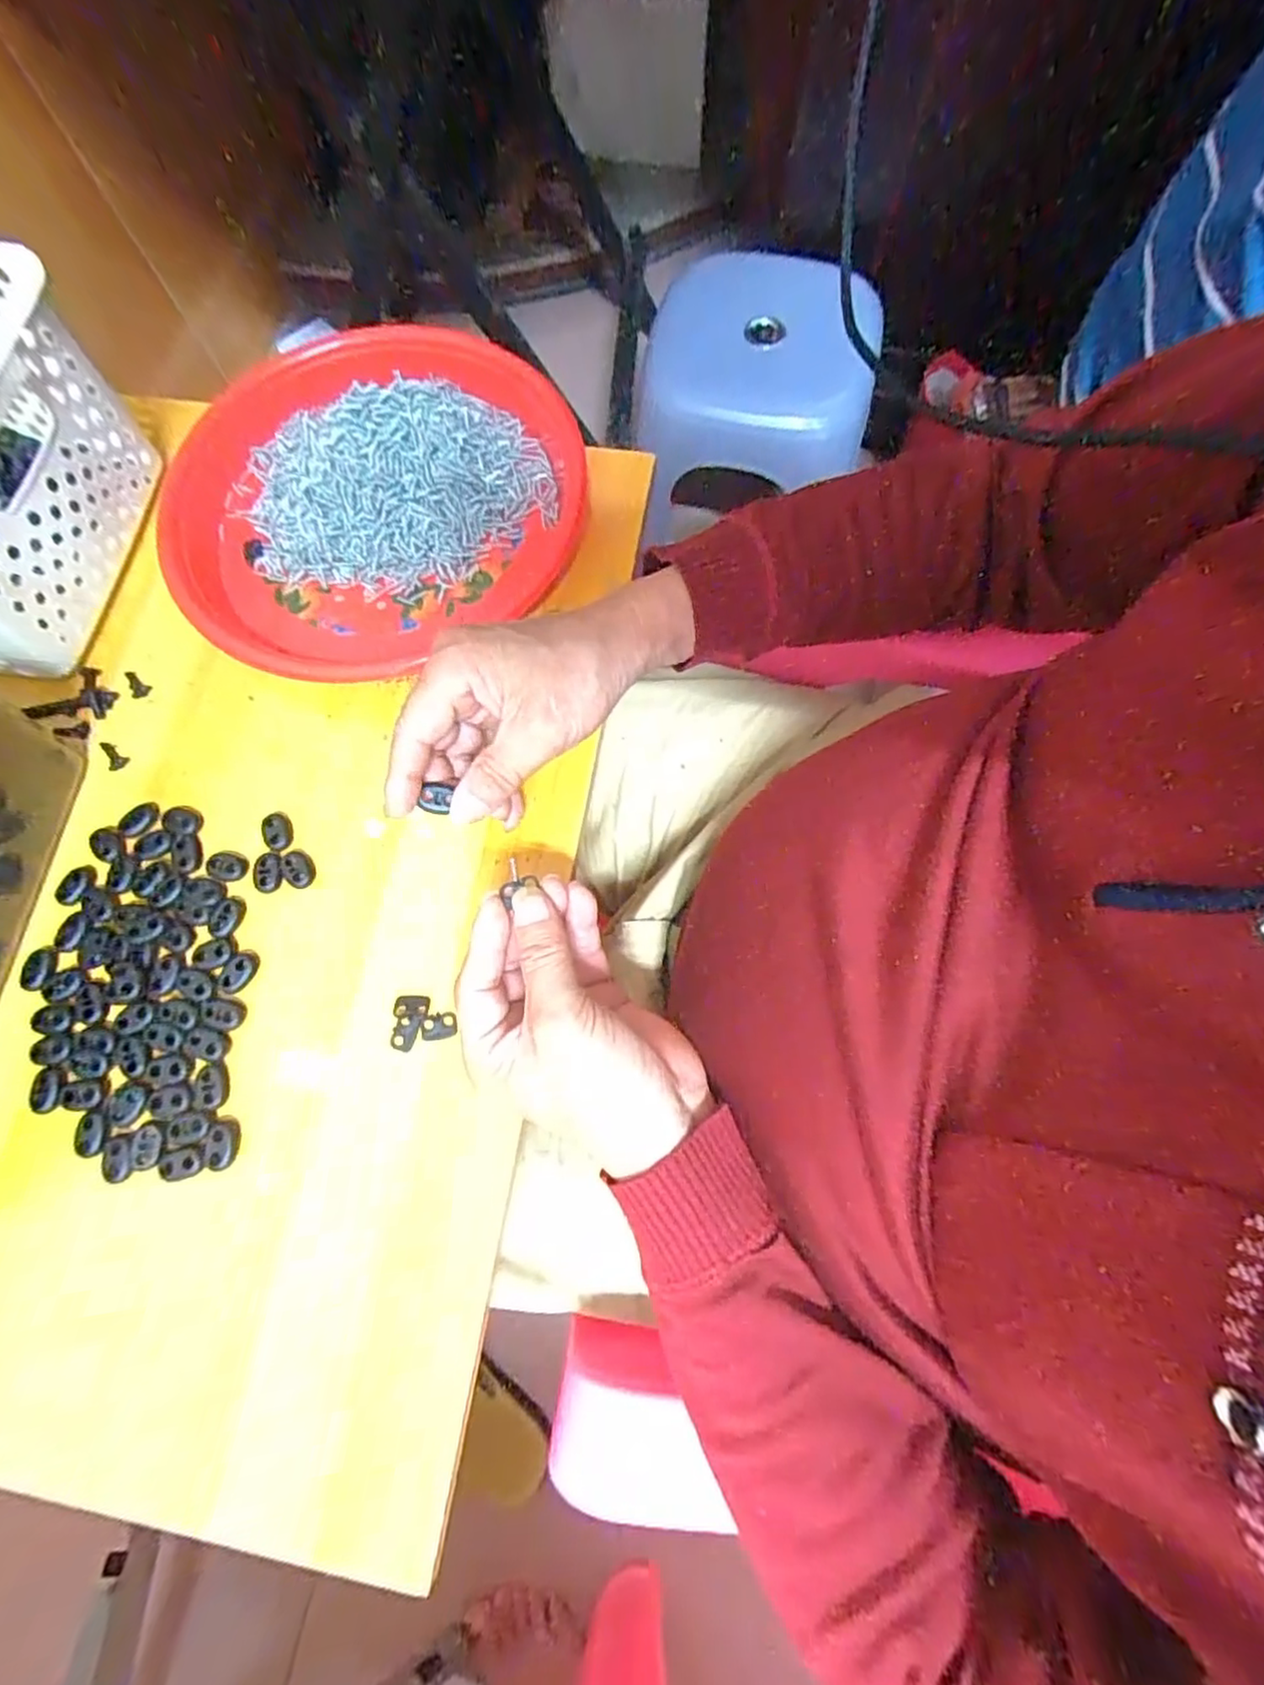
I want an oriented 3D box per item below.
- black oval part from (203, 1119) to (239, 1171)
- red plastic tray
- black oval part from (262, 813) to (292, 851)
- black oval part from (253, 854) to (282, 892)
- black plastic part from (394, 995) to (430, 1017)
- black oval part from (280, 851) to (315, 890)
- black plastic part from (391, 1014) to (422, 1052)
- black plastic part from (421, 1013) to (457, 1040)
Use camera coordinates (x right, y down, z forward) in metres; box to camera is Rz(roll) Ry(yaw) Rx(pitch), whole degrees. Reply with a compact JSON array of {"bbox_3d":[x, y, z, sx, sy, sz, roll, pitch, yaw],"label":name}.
[{"bbox_3d":[-0.200,0.147,0.309,0.015,0.004,0.022,-1,74,1],"label":"black oval part"},{"bbox_3d":[-0.163,-0.221,0.392,0.249,0.047,0.237,-39,77,-9],"label":"red plastic tray"},{"bbox_3d":[-0.196,-0.006,0.351,0.015,0.004,0.023,-22,74,-5],"label":"black oval part"},{"bbox_3d":[-0.198,0.016,0.345,0.015,0.004,0.021,-8,74,-1],"label":"black oval part"},{"bbox_3d":[-0.113,0.084,0.327,0.017,0.004,0.011,4,69,-10],"label":"black plastic part"},{"bbox_3d":[-0.183,0.014,0.348,0.016,0.004,0.022,-26,75,-6],"label":"black oval part"},{"bbox_3d":[-0.115,0.097,0.324,0.012,0.004,0.019,20,80,7],"label":"black plastic part"},{"bbox_3d":[-0.099,0.094,0.324,0.017,0.004,0.013,-10,69,-3],"label":"black plastic part"}]

